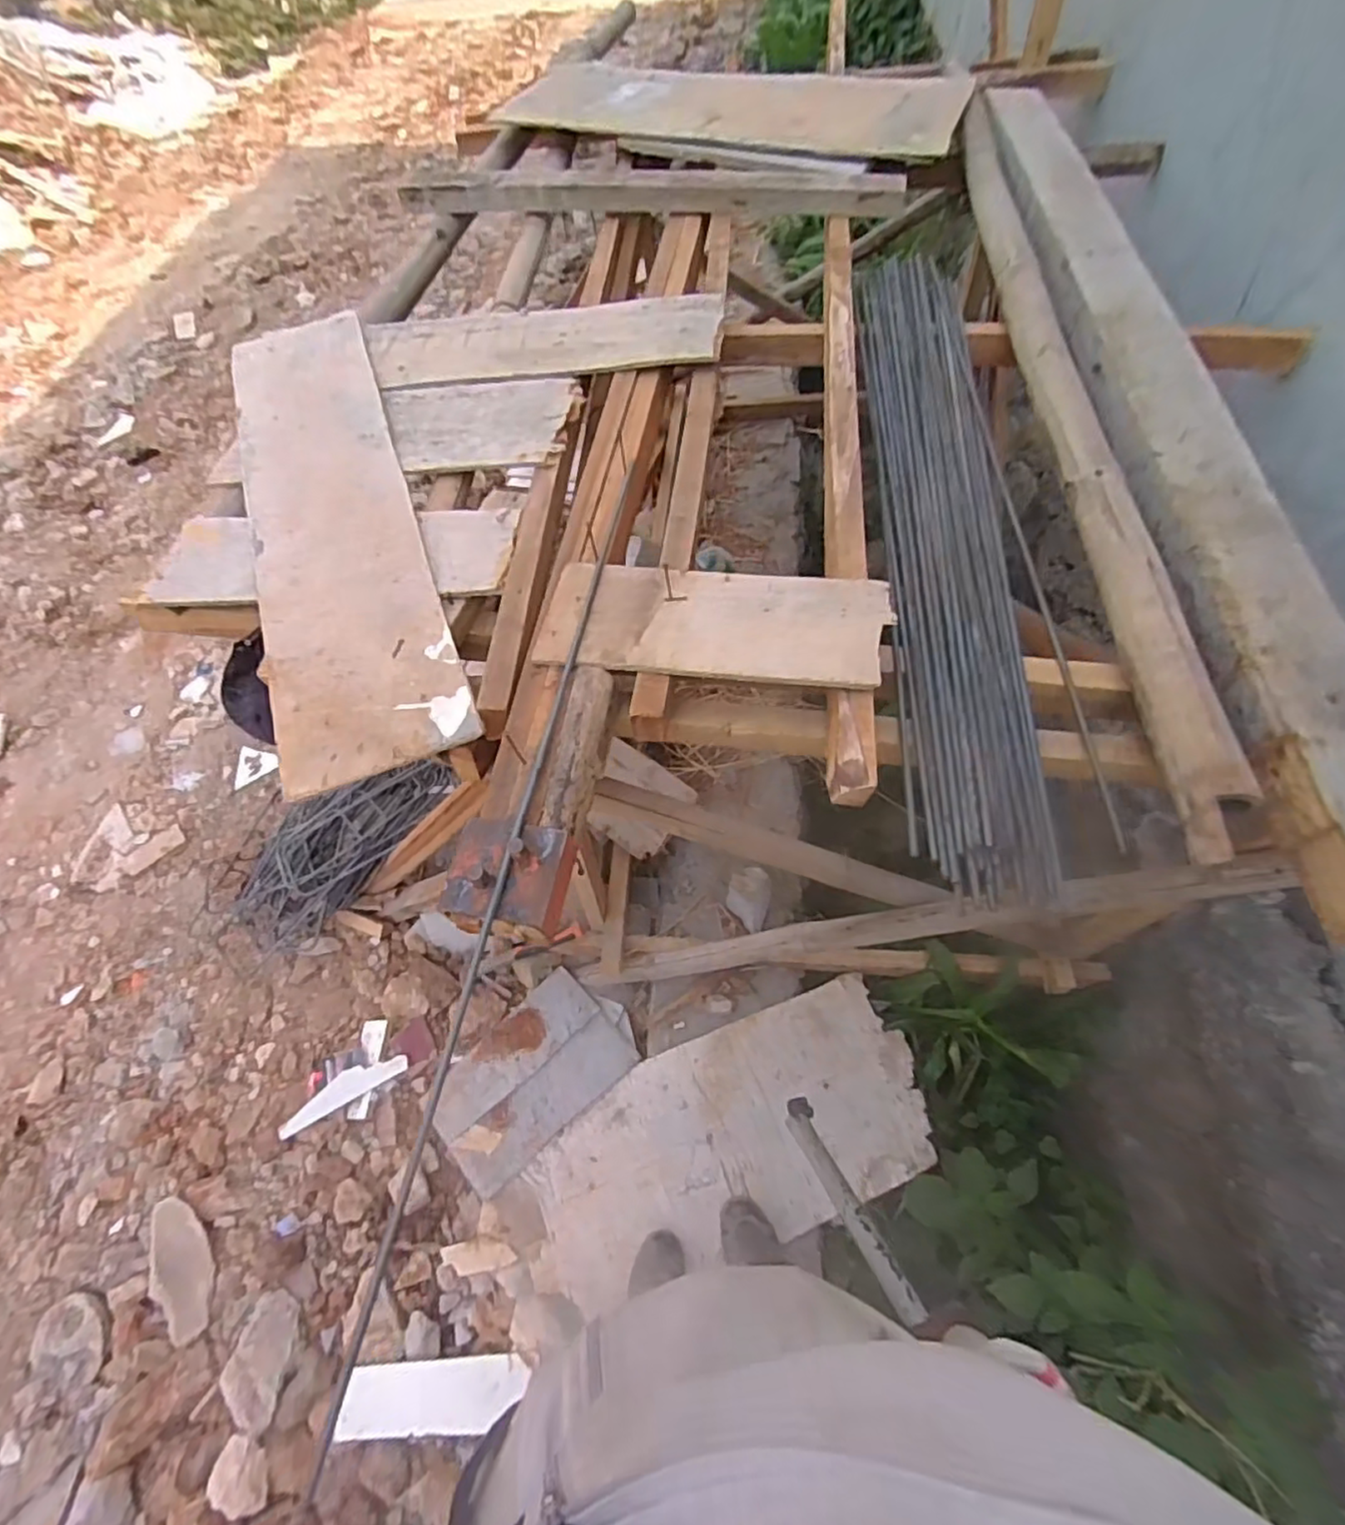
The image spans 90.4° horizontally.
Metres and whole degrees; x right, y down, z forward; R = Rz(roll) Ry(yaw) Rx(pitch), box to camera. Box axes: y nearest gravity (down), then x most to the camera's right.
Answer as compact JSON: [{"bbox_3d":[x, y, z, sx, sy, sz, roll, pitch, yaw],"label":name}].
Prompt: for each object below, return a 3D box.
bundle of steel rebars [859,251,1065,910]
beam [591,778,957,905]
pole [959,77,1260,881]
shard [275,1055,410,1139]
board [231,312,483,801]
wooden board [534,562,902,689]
[{"bbox_3d":[0.352,-0.363,0.892,0.159,0.054,1.144,3,59,7],"label":"bundle of steel rebars"},{"bbox_3d":[0.189,0.147,1.064,0.664,0.046,0.074,19,57,-20],"label":"beam"},{"bbox_3d":[0.542,-0.573,0.964,0.069,0.068,1.521,1,59,6],"label":"pole"},{"bbox_3d":[-0.724,0.720,1.474,0.267,0.019,0.064,-25,62,-22],"label":"shard"},{"bbox_3d":[-0.463,-0.357,0.897,0.210,0.025,0.917,-20,60,-8],"label":"board"},{"bbox_3d":[0.043,-0.156,0.734,0.368,0.018,0.146,5,59,8],"label":"wooden board"}]

